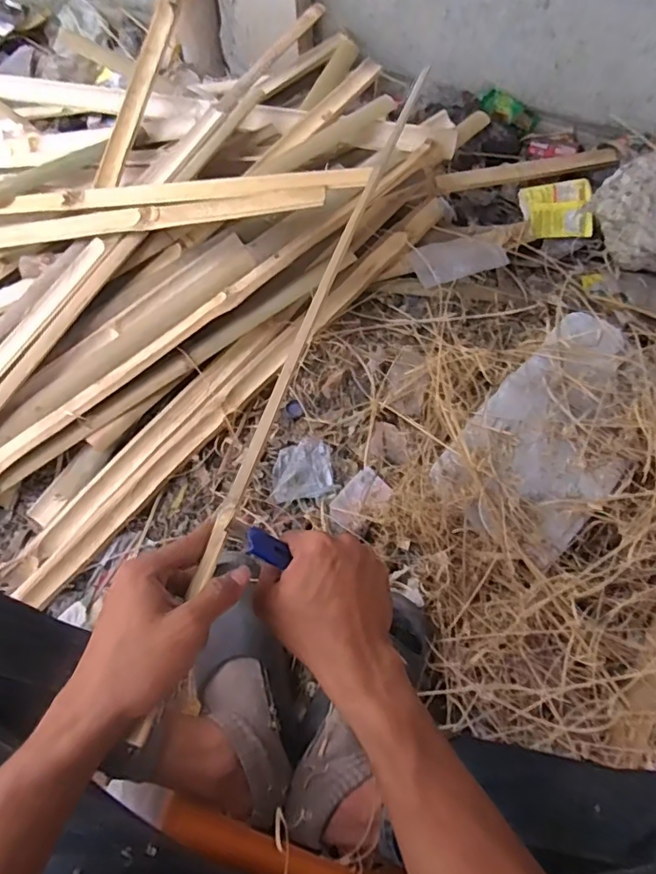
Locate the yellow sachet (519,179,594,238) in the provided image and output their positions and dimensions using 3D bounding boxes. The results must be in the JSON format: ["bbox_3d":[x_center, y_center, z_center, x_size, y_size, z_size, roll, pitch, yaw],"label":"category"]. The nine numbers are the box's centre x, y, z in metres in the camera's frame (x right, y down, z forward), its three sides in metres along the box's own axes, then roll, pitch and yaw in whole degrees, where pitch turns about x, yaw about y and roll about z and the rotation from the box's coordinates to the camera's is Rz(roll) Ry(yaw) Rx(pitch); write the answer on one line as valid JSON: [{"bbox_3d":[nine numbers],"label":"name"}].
[{"bbox_3d":[0.412,-0.409,0.956,0.124,0.030,0.096,-4,72,-1],"label":"yellow sachet"}]

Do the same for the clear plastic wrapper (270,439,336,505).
[{"bbox_3d":[-0.040,0.050,0.799,0.090,0.020,0.087,-8,67,-3],"label":"clear plastic wrapper"}]

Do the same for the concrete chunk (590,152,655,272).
[{"bbox_3d":[0.568,-0.362,0.906,0.155,0.093,0.223,-37,71,-15],"label":"concrete chunk"}]

